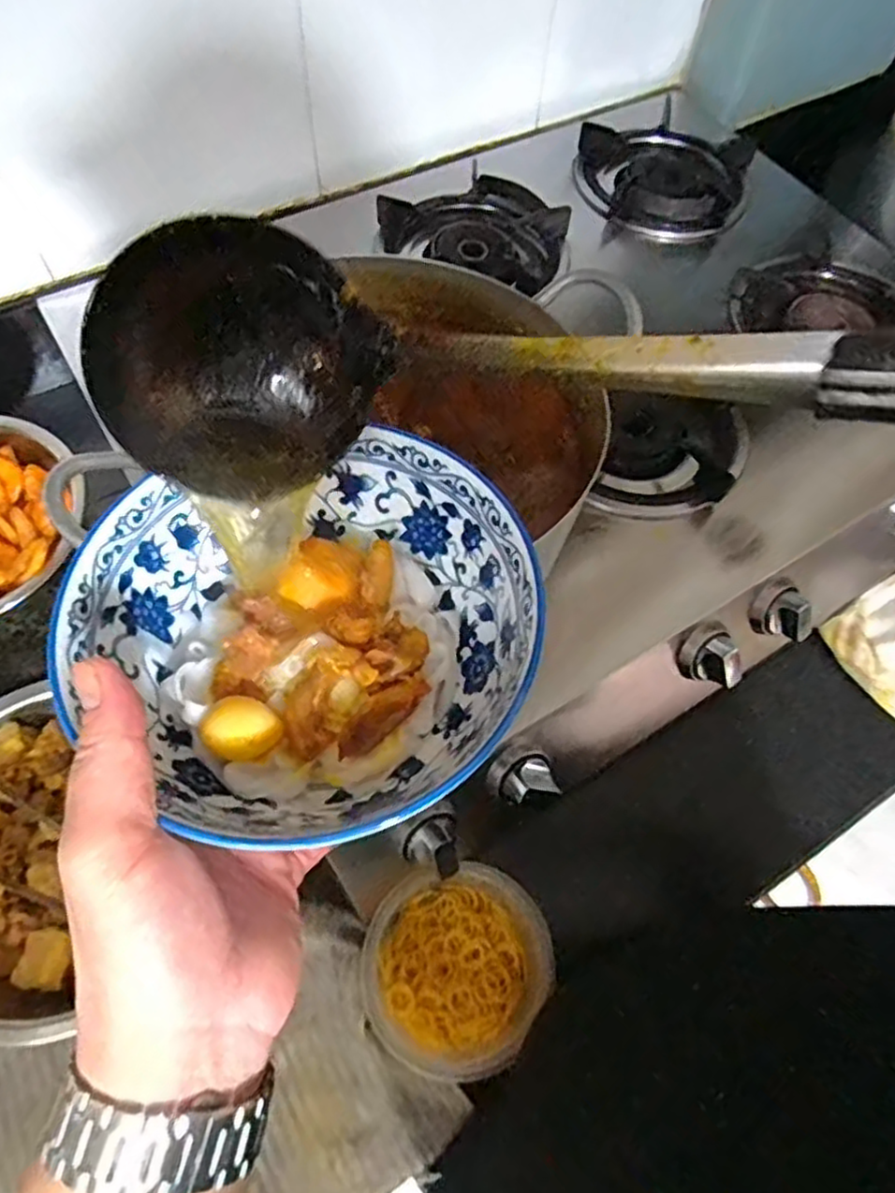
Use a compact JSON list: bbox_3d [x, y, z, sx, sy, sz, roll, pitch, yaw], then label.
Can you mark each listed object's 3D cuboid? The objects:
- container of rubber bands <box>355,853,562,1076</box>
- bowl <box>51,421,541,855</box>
[{"bbox_3d":[0.004,0.268,0.508,0.128,0.074,0.127,1,61,-2],"label":"container of rubber bands"},{"bbox_3d":[-0.049,0.013,0.263,0.160,0.065,0.156,1,61,-2],"label":"bowl"}]

